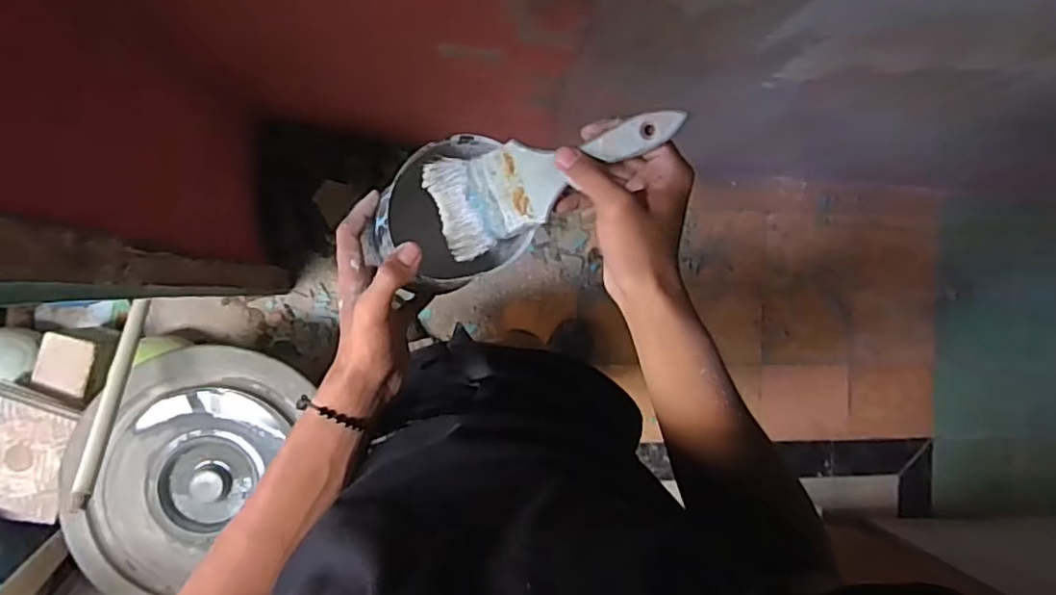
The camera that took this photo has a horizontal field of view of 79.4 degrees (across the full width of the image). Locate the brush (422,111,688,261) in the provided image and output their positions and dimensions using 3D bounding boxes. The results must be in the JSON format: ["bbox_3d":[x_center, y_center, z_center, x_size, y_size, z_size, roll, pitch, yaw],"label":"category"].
[{"bbox_3d":[0.016,-0.090,0.463,0.190,0.010,0.074,-18,93,19],"label":"brush"}]

